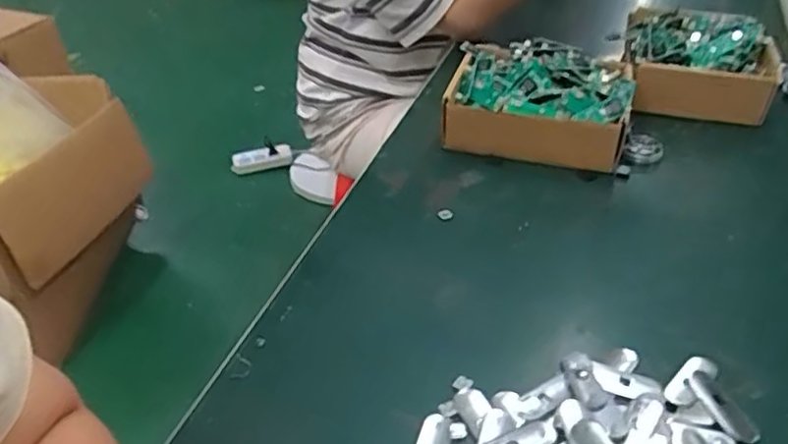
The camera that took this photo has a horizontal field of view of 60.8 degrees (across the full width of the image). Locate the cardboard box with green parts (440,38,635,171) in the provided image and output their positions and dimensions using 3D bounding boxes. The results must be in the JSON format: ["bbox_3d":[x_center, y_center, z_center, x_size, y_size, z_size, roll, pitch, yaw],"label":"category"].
[{"bbox_3d":[0.141,-0.122,0.658,0.168,0.086,0.130,9,39,13],"label":"cardboard box with green parts"}]

